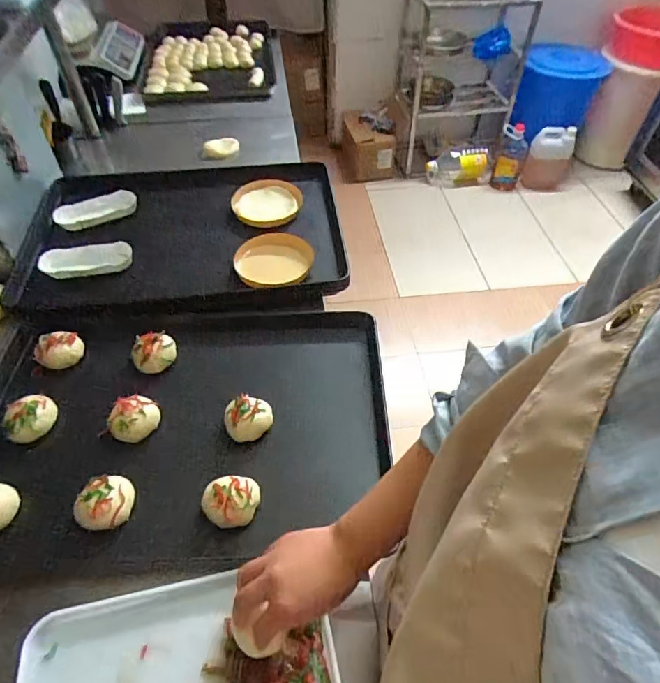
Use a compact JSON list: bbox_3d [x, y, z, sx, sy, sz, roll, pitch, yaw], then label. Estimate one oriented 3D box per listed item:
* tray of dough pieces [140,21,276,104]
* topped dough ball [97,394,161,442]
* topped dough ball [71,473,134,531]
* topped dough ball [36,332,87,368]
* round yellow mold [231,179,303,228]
[{"bbox_3d":[-0.394,-0.924,1.536,0.401,0.045,0.641,-4,50,-4],"label":"tray of dough pieces"},{"bbox_3d":[-0.283,0.111,0.689,0.069,0.043,0.069,7,64,-14],"label":"topped dough ball"},{"bbox_3d":[-0.284,0.203,0.601,0.062,0.037,0.060,1,50,-1],"label":"topped dough ball"},{"bbox_3d":[-0.433,0.015,0.762,0.071,0.044,0.052,-25,55,-21],"label":"topped dough ball"},{"bbox_3d":[-0.134,-0.295,1.013,0.150,0.037,0.130,-4,50,-4],"label":"round yellow mold"}]

